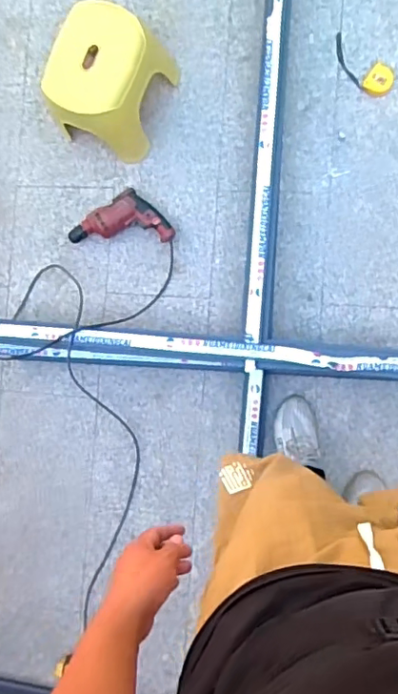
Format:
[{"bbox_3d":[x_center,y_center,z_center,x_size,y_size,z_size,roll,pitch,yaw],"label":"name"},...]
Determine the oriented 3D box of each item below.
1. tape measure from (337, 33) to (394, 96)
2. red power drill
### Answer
[{"bbox_3d":[0.421,-0.737,1.409,0.202,0.033,0.085,42,94,9],"label":"tape measure"},{"bbox_3d":[-0.210,-0.360,1.476,0.287,0.058,0.140,2,87,9],"label":"red power drill"}]

